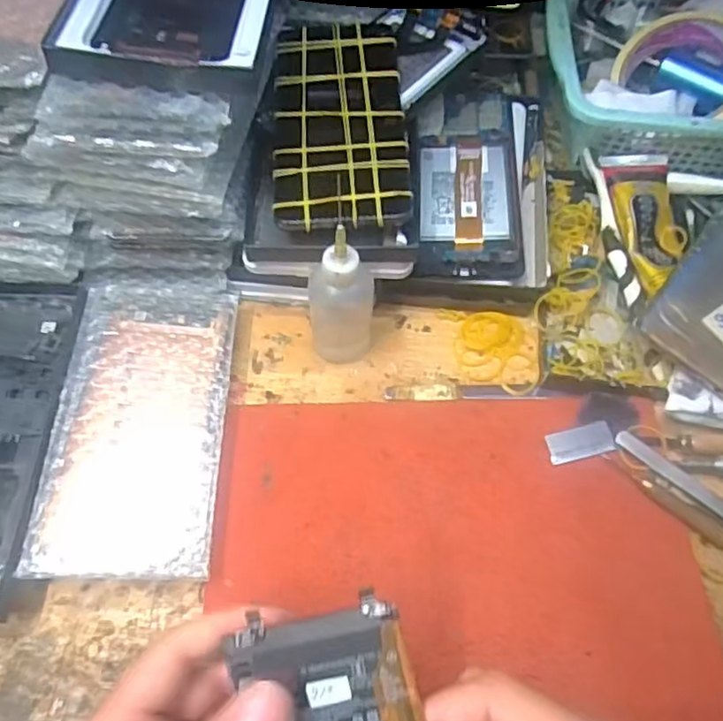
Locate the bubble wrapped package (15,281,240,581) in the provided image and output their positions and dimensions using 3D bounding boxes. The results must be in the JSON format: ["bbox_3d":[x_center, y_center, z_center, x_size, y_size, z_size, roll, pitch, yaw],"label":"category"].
[{"bbox_3d":[-0.121,0.030,0.352,0.090,0.022,0.170,0,60,0],"label":"bubble wrapped package"}]

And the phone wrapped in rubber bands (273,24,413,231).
[{"bbox_3d":[-0.013,-0.145,0.381,0.076,0.010,0.161,-2,66,-3],"label":"phone wrapped in rubber bands"}]

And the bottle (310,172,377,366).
[{"bbox_3d":[-0.010,-0.037,0.351,0.035,0.120,0.034,2,60,0],"label":"bottle"}]

